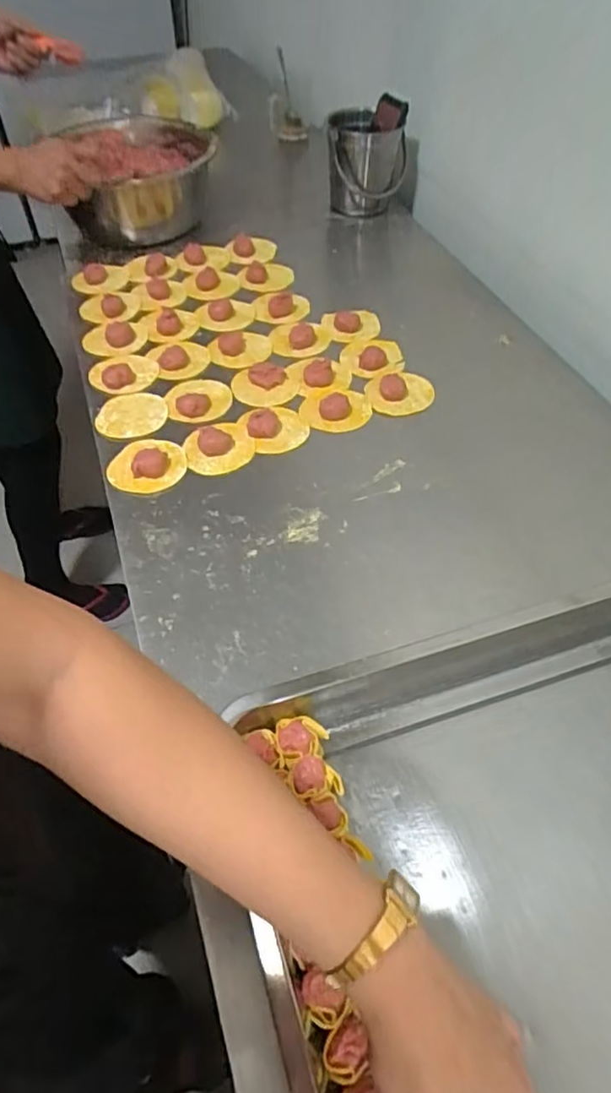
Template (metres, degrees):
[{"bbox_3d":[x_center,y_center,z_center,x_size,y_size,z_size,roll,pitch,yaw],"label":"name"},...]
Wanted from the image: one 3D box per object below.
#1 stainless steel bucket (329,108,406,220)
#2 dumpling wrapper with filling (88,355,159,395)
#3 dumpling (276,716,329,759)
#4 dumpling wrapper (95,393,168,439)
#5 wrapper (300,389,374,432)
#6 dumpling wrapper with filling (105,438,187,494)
[{"bbox_3d":[0.099,-0.607,1.012,0.118,0.153,0.119,0,53,0],"label":"stainless steel bucket"},{"bbox_3d":[-0.235,-0.227,0.797,0.085,0.015,0.078,-19,55,-14],"label":"dumpling wrapper with filling"},{"bbox_3d":[-0.002,0.150,0.477,0.037,0.030,0.032,-7,51,-6],"label":"dumpling"},{"bbox_3d":[-0.211,-0.160,0.758,0.082,0.009,0.085,1,50,-2],"label":"dumpling wrapper"},{"bbox_3d":[0.037,-0.168,0.752,0.085,0.016,0.069,-1,53,0],"label":"wrapper"},{"bbox_3d":[-0.175,-0.091,0.690,0.073,0.013,0.077,0,53,0],"label":"dumpling wrapper with filling"}]

